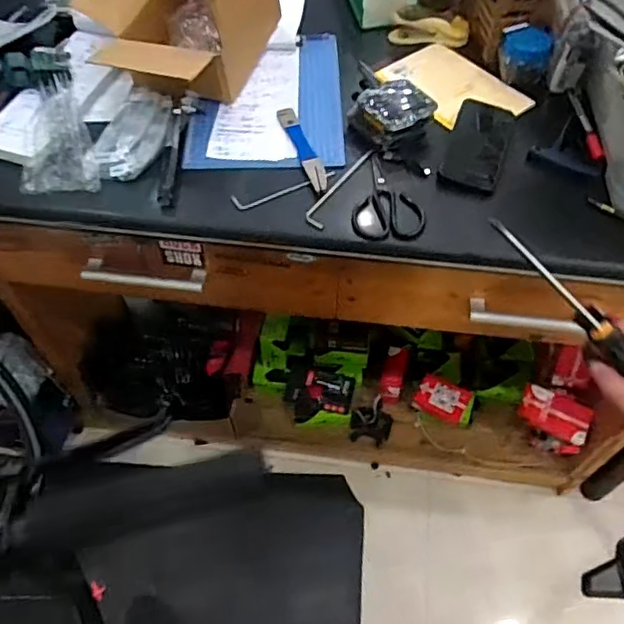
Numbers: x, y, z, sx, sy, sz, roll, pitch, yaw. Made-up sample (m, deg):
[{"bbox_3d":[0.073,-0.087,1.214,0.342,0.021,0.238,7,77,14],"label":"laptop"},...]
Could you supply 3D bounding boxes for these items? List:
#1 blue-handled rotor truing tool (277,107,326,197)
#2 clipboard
[{"bbox_3d":[-0.012,-0.229,0.827,0.026,0.005,0.179,-16,57,-11],"label":"blue-handled rotor truing tool"},{"bbox_3d":[-0.066,-0.319,0.891,0.219,0.010,0.301,-1,56,0],"label":"clipboard"}]

